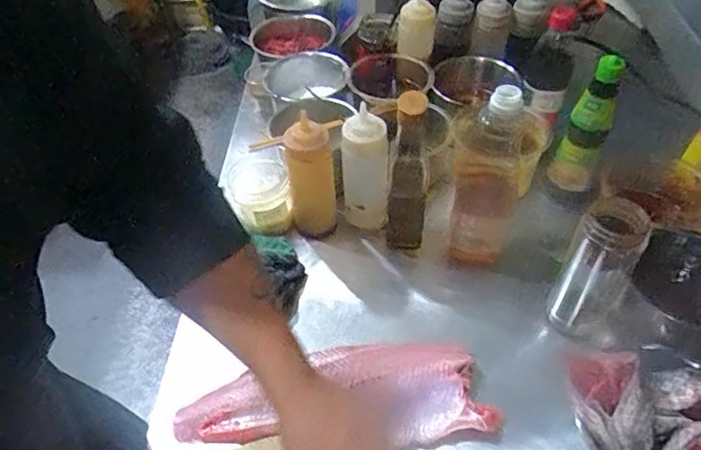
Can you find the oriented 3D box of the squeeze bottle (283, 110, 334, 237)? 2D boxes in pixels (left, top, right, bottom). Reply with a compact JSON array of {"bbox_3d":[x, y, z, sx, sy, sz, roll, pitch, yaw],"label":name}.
[{"bbox_3d":[-0.054,-0.056,0.707,0.059,0.178,0.052,-8,49,-4],"label":"squeeze bottle"}]

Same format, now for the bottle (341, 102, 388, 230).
[{"bbox_3d":[0.017,-0.064,0.706,0.059,0.166,0.053,-5,49,-1],"label":"bottle"}]

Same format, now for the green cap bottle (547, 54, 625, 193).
[{"bbox_3d":[0.308,-0.128,0.701,0.058,0.179,0.045,18,52,20],"label":"green cap bottle"}]

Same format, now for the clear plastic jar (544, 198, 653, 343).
[{"bbox_3d":[0.271,0.052,0.594,0.072,0.177,0.058,30,57,27],"label":"clear plastic jar"}]

